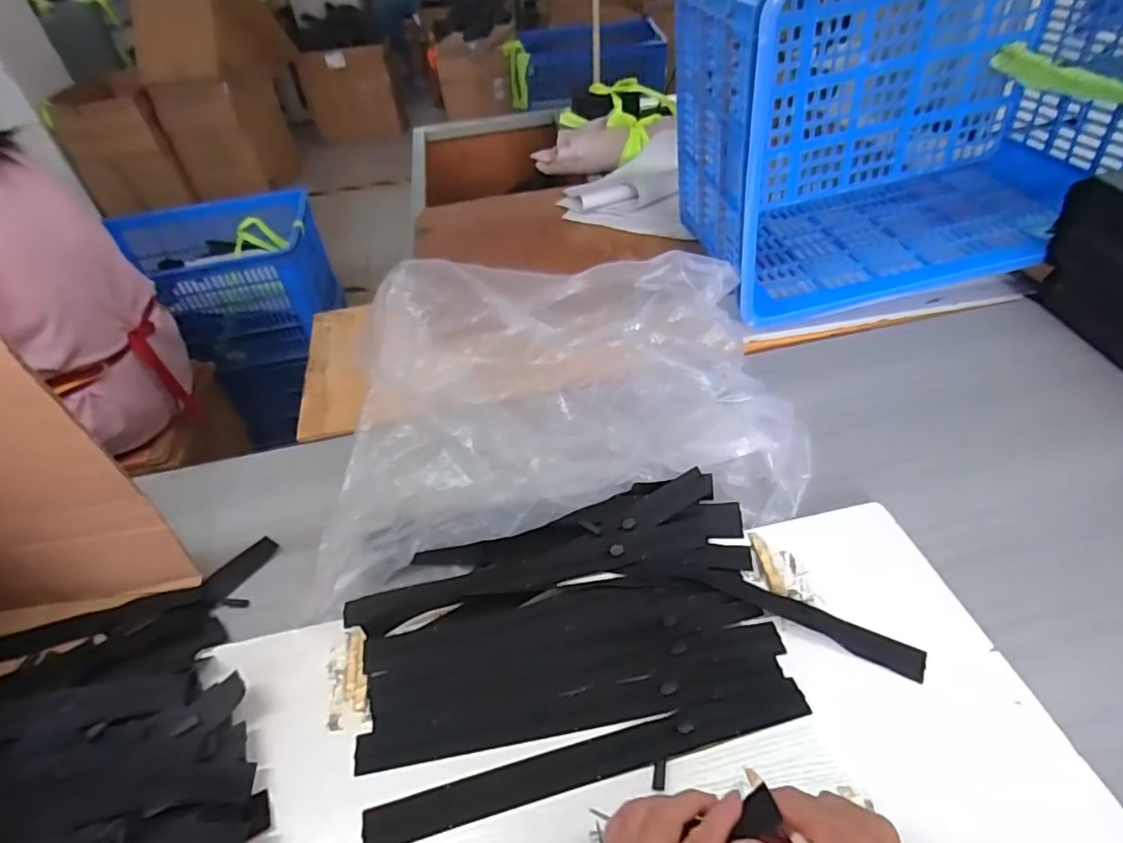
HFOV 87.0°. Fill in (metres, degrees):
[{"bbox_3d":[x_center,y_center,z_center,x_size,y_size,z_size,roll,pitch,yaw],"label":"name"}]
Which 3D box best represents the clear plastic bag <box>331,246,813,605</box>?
[{"bbox_3d":[-0.012,-0.042,0.676,0.524,0.159,0.381,-11,44,-5],"label":"clear plastic bag"}]

